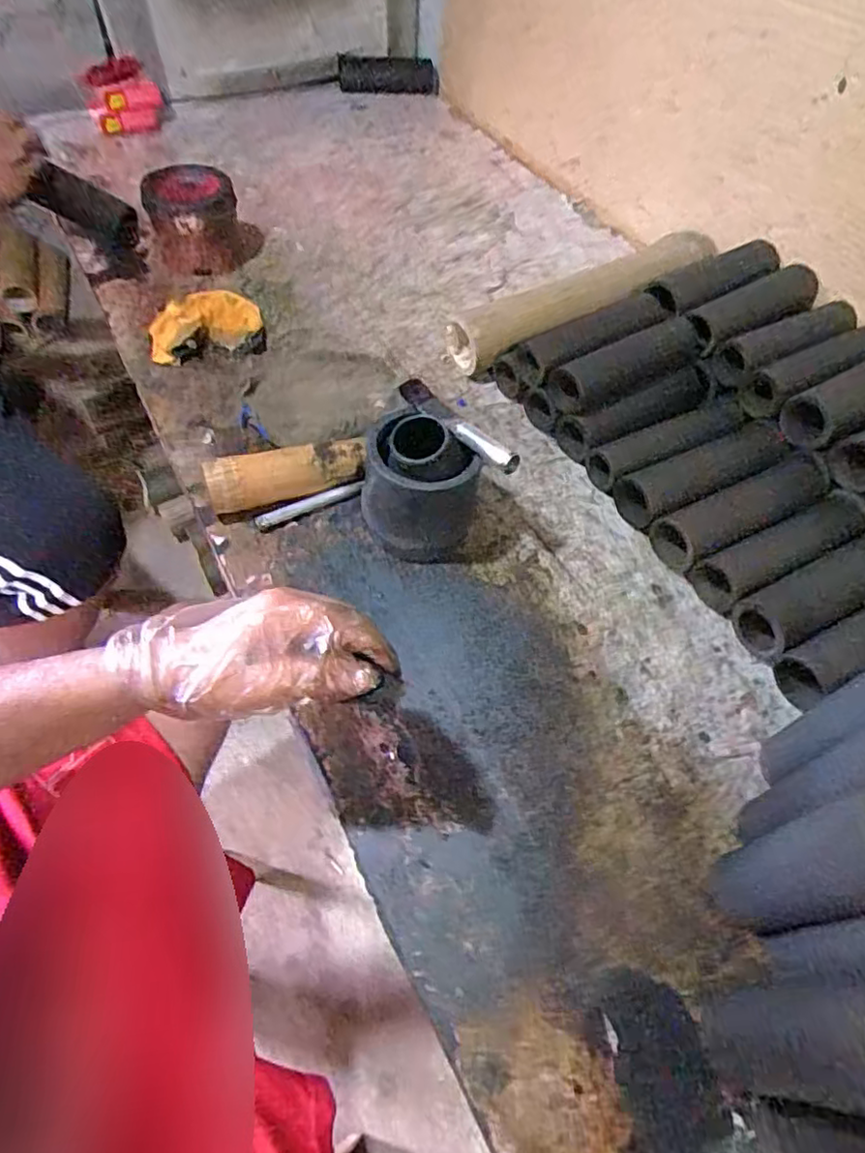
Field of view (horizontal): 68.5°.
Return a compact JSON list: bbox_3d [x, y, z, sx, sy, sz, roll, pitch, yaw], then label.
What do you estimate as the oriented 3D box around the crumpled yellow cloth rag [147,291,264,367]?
[{"bbox_3d":[-0.271,-0.301,0.759,0.127,0.031,0.104,-8,56,-11],"label":"crumpled yellow cloth rag"}]

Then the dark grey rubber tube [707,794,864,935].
[{"bbox_3d":[0.227,0.178,0.383,0.060,0.182,0.051,-11,57,-13],"label":"dark grey rubber tube"}]

